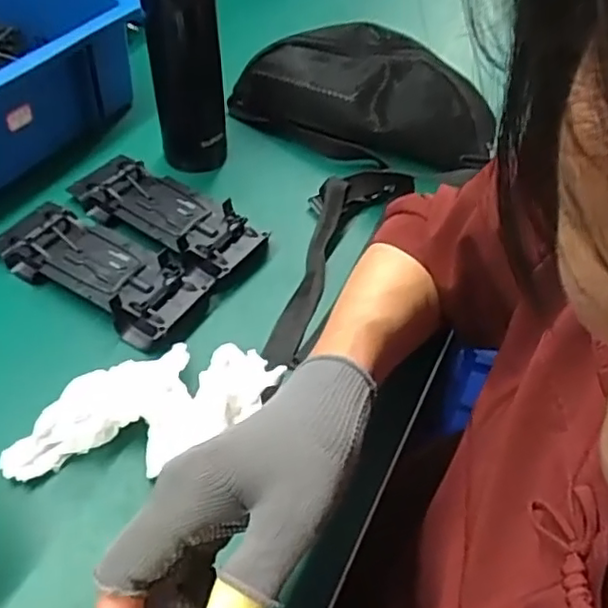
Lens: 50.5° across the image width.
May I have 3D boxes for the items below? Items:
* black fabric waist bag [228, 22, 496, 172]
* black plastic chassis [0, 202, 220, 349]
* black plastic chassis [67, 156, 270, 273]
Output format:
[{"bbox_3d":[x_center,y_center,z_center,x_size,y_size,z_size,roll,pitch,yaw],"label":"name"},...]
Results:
[{"bbox_3d":[0.058,-0.210,0.670,0.275,0.093,0.102,20,51,13],"label":"black fabric waist bag"},{"bbox_3d":[-0.174,-0.035,0.544,0.189,0.022,0.087,23,52,16],"label":"black plastic chassis"},{"bbox_3d":[-0.124,-0.087,0.588,0.188,0.021,0.072,26,53,18],"label":"black plastic chassis"}]

